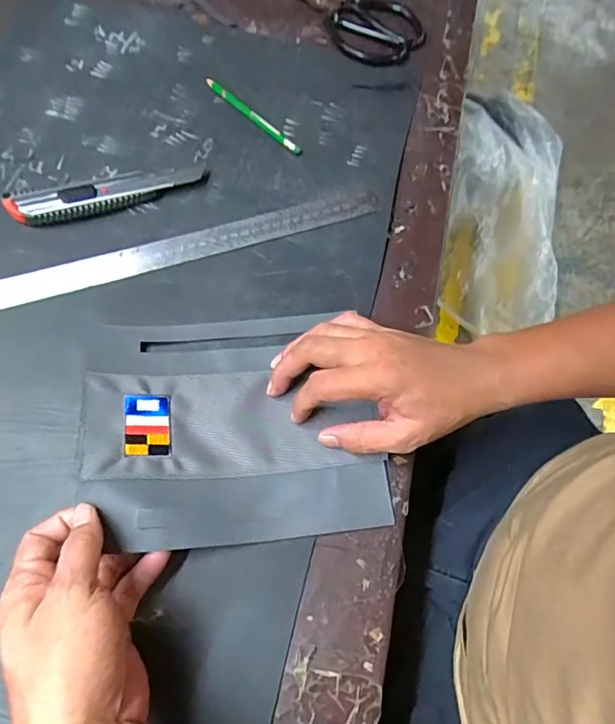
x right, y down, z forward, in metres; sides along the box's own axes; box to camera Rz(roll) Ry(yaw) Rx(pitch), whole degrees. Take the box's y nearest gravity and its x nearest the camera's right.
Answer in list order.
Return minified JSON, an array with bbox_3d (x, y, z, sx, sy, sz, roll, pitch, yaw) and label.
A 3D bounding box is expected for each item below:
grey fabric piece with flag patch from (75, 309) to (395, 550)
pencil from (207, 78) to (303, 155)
[{"bbox_3d":[-0.052,0.036,0.365,0.209,0.039,0.178,-5,67,-5],"label":"grey fabric piece with flag patch"},{"bbox_3d":[-0.057,-0.255,0.499,0.010,0.008,0.141,-41,74,-18],"label":"pencil"}]

